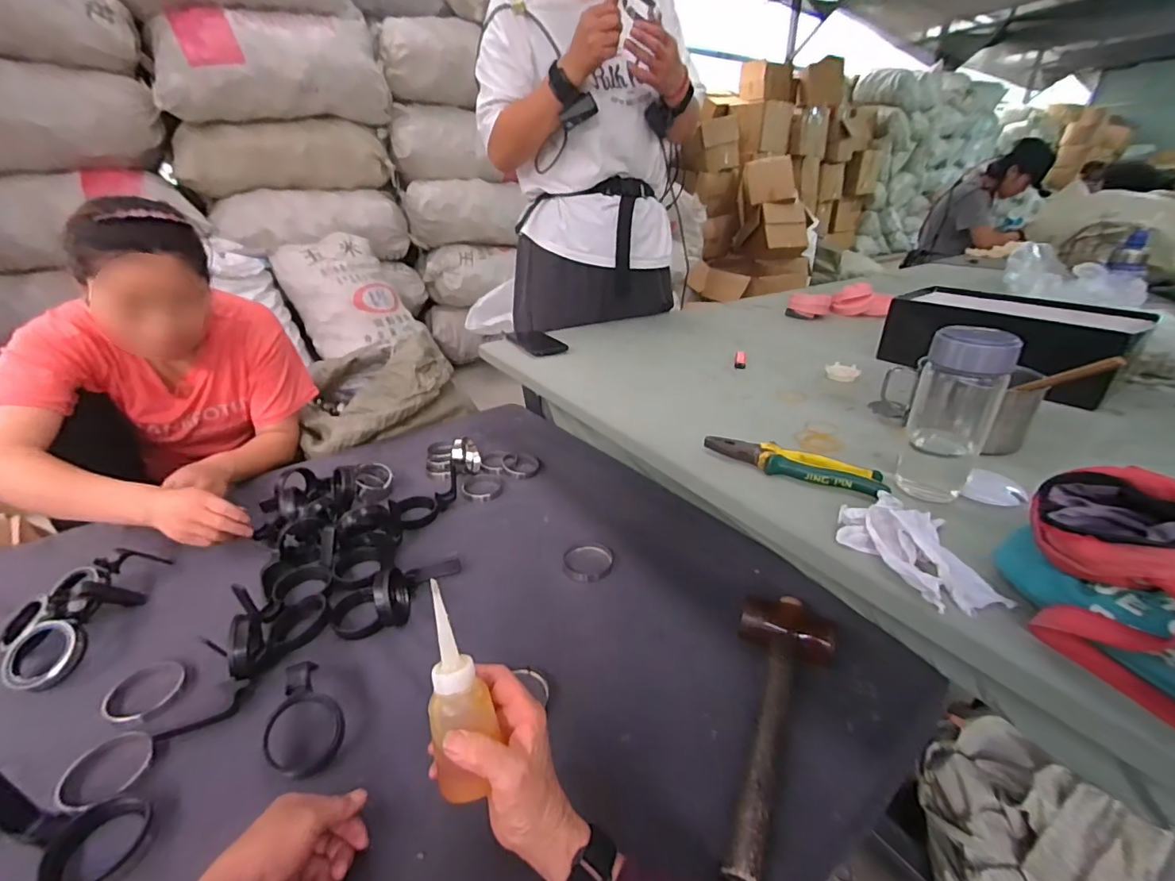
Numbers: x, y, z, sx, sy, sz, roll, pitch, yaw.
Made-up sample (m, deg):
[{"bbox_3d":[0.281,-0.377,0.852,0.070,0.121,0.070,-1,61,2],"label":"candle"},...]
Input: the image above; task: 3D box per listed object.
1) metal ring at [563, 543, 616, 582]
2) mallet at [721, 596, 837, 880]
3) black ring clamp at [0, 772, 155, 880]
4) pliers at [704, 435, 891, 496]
[{"bbox_3d":[0.001,0.178,0.738,0.075,0.022,0.075,0,27,0],"label":"metal ring"},{"bbox_3d":[0.191,0.267,0.493,0.096,0.041,0.292,10,29,19],"label":"mallet"},{"bbox_3d":[-0.441,0.322,0.416,0.108,0.089,0.069,-4,27,-6],"label":"black ring clamp"},{"bbox_3d":[0.241,0.024,0.598,0.199,0.020,0.054,16,31,28],"label":"pliers"}]

